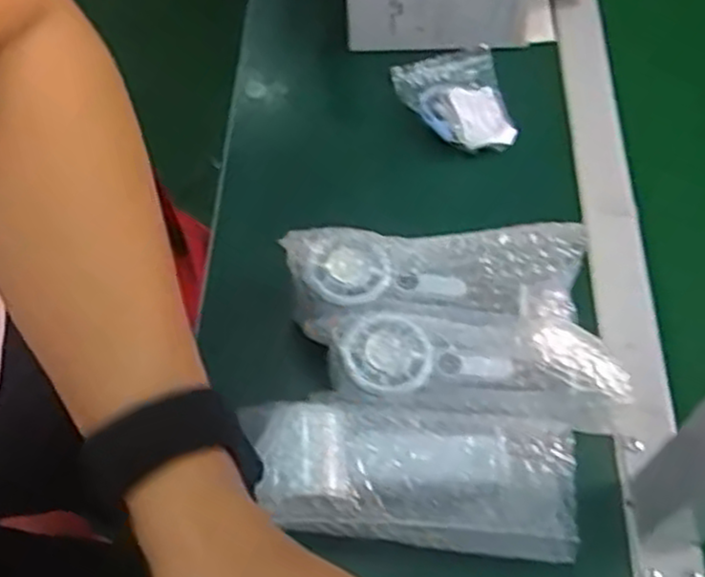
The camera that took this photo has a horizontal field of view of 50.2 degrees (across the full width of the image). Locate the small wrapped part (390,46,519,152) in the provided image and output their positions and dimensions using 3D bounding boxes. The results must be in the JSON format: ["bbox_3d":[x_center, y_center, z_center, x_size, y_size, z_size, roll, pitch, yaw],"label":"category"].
[{"bbox_3d":[0.087,-0.164,0.661,0.085,0.018,0.122,-9,59,-4],"label":"small wrapped part"}]

